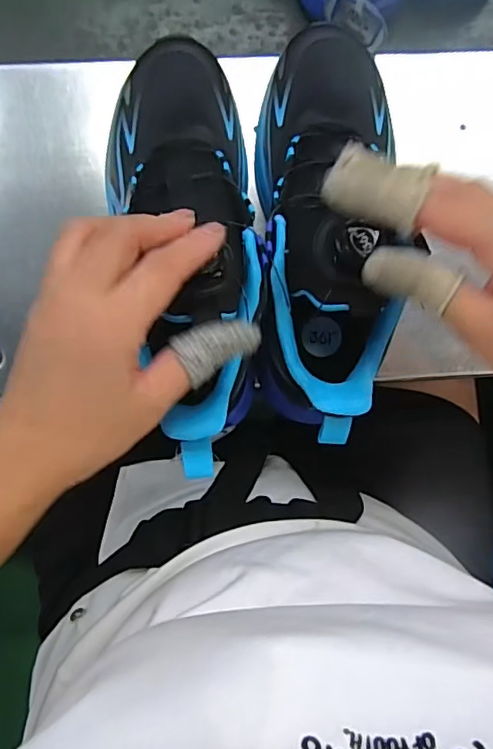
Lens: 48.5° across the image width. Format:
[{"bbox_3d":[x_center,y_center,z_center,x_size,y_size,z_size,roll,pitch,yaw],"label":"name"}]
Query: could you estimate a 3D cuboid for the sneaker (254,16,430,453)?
[{"bbox_3d":[0.049,-0.090,0.333,0.075,0.100,0.251,3,83,-3],"label":"sneaker"}]

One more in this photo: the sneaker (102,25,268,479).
[{"bbox_3d":[-0.035,-0.072,0.338,0.083,0.114,0.256,-8,79,-3],"label":"sneaker"}]

